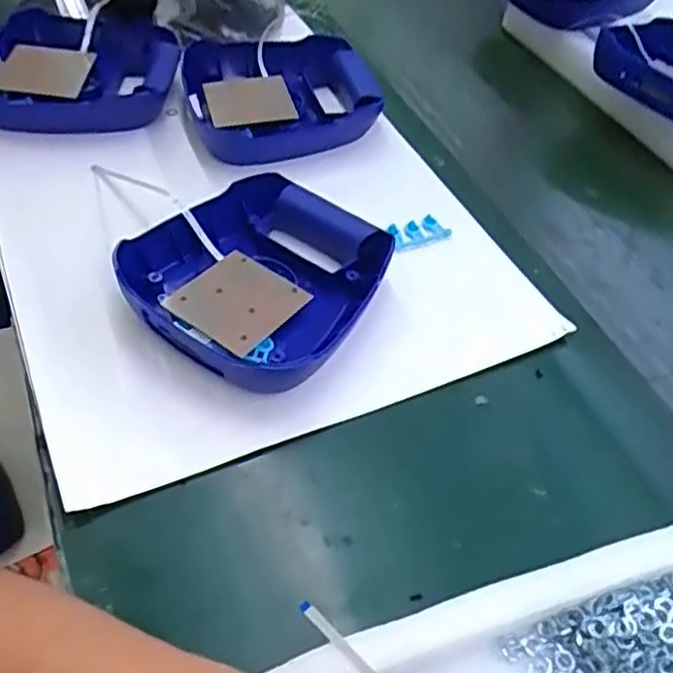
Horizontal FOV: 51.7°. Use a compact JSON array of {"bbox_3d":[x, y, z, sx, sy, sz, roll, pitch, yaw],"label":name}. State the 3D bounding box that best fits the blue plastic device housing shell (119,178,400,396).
[{"bbox_3d":[-0.056,-0.044,0.523,0.170,0.046,0.178,30,55,20],"label":"blue plastic device housing shell"}]

